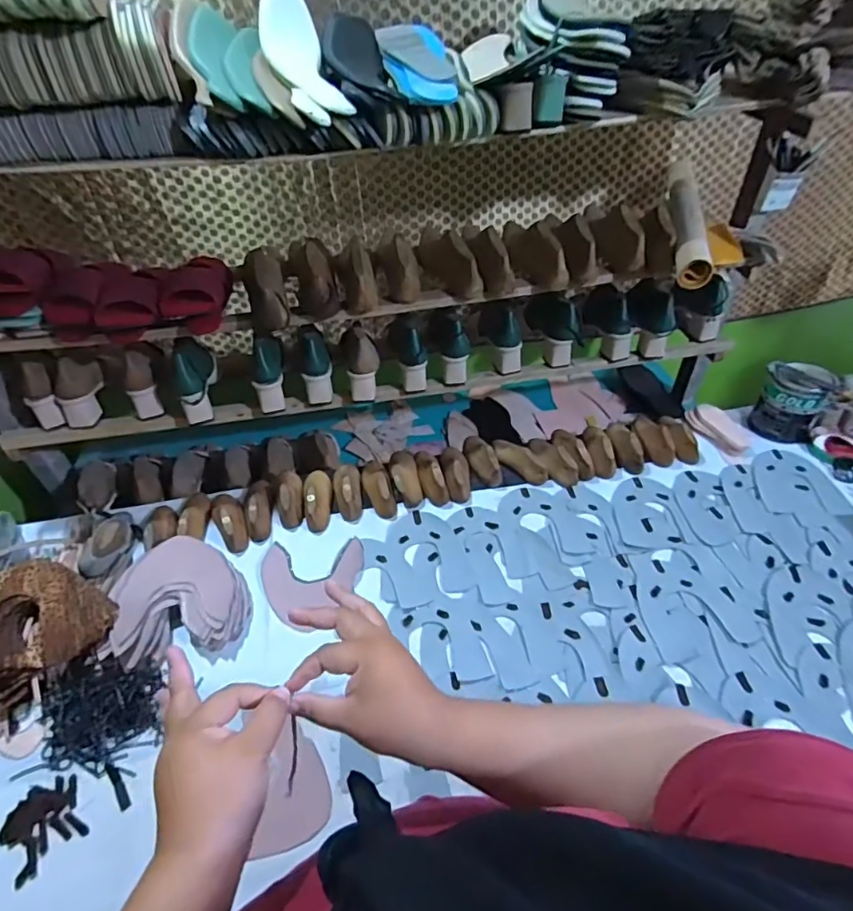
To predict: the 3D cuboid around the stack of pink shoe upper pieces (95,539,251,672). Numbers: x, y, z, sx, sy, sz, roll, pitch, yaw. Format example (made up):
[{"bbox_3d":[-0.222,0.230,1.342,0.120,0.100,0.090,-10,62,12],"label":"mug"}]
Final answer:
[{"bbox_3d":[-0.381,0.219,0.821,0.195,0.058,0.192,-13,45,-11],"label":"stack of pink shoe upper pieces"}]

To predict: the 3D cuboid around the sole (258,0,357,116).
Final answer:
[{"bbox_3d":[-0.168,-0.539,0.720,0.082,0.034,0.223,-20,77,-18],"label":"sole"}]

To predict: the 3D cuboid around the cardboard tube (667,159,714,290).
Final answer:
[{"bbox_3d":[0.489,-0.454,0.999,0.055,0.047,0.464,-19,37,36],"label":"cardboard tube"}]

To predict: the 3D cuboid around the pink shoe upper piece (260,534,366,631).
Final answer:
[{"bbox_3d":[-0.192,0.208,0.871,0.165,0.009,0.159,-1,44,1],"label":"pink shoe upper piece"}]

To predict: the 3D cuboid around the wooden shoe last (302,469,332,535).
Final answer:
[{"bbox_3d":[-0.202,0.073,0.977,0.054,0.053,0.138,-10,44,-9],"label":"wooden shoe last"}]

